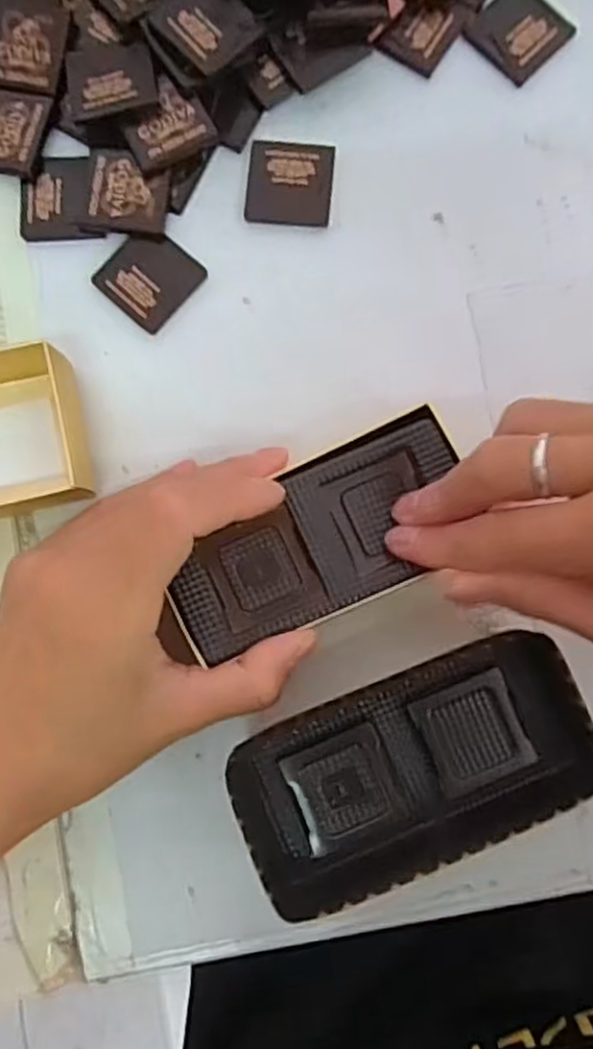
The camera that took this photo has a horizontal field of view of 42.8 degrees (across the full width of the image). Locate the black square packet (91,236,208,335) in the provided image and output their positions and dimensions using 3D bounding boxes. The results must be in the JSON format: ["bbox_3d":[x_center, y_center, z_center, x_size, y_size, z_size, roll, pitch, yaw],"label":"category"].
[{"bbox_3d":[-0.059,-0.099,0.302,0.034,0.004,0.034,41,86,4],"label":"black square packet"}]

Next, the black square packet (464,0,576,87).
[{"bbox_3d":[0.092,-0.203,0.312,0.036,0.004,0.034,-45,86,-3],"label":"black square packet"}]

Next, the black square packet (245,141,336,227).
[{"bbox_3d":[-0.002,-0.138,0.305,0.034,0.004,0.033,4,85,1],"label":"black square packet"}]

